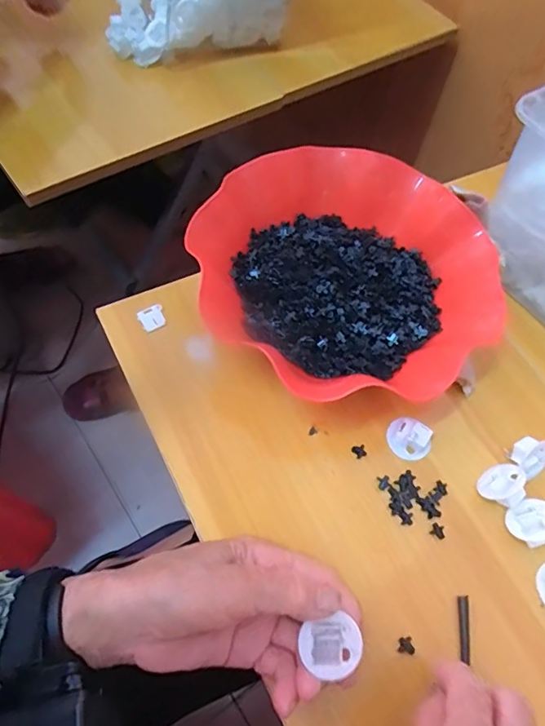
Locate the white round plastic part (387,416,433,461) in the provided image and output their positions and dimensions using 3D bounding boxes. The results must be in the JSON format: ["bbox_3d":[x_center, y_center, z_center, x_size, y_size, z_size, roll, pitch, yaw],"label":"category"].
[{"bbox_3d":[0.098,0.055,0.361,0.032,0.014,0.027,42,66,15],"label":"white round plastic part"}]

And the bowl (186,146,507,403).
[{"bbox_3d":[0.058,-0.066,0.382,0.210,0.080,0.191,2,62,-5],"label":"bowl"}]

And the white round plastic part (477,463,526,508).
[{"bbox_3d":[0.161,0.084,0.345,0.033,0.021,0.027,-28,69,-18],"label":"white round plastic part"}]

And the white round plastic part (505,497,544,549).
[{"bbox_3d":[0.175,0.107,0.336,0.031,0.010,0.030,-48,41,-16],"label":"white round plastic part"}]

